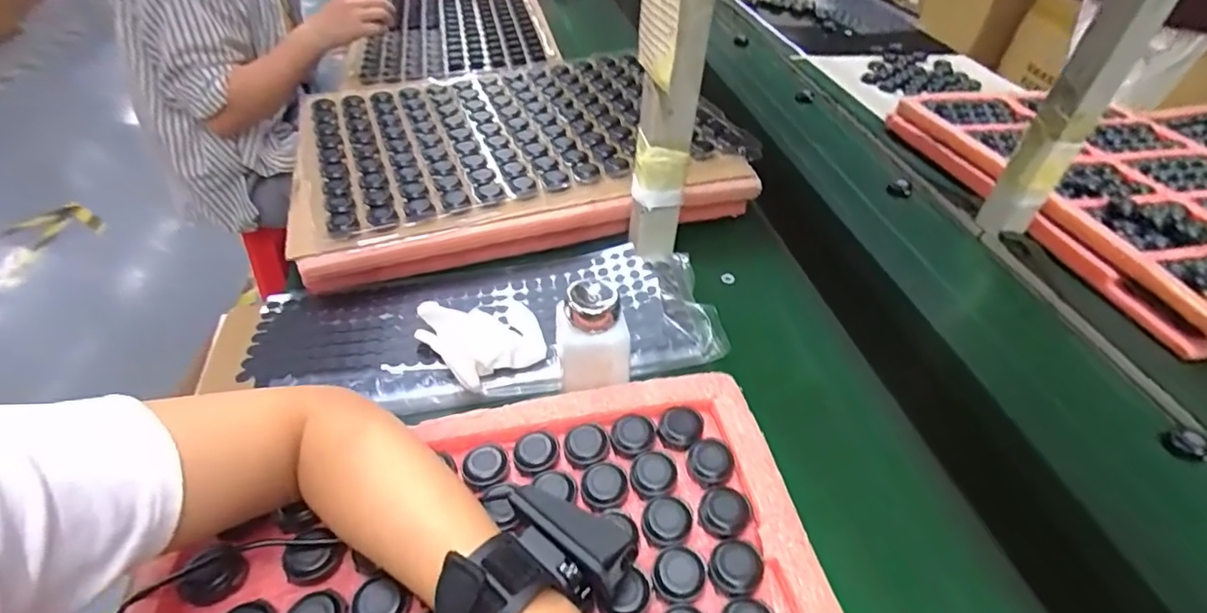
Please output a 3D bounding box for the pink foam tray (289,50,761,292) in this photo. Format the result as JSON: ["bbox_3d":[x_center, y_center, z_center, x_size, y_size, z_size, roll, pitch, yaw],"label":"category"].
[{"bbox_3d":[-0.117,-0.201,0.729,0.506,0.068,0.384,-12,44,-15],"label":"pink foam tray"}]

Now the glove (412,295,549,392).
[{"bbox_3d":[-0.107,0.020,0.503,0.097,0.053,0.091,-17,45,-21],"label":"glove"}]

